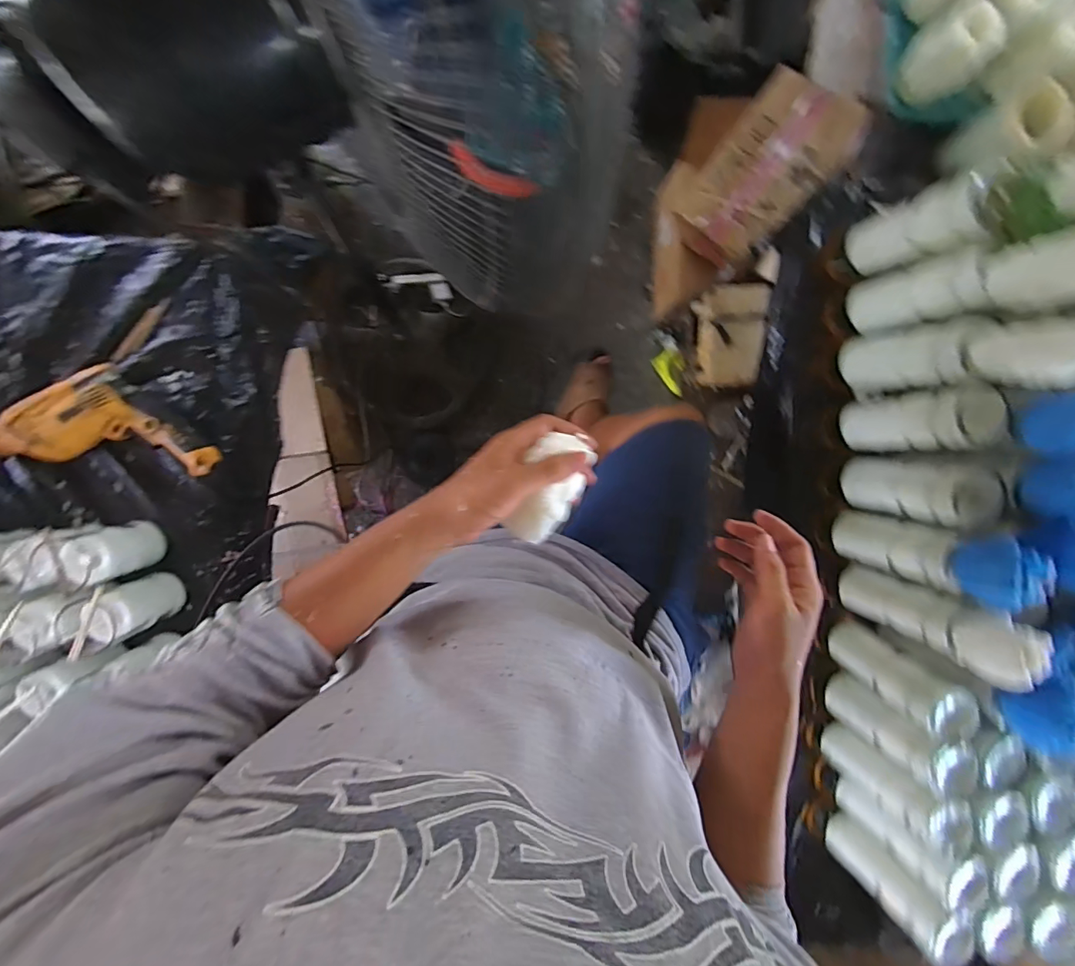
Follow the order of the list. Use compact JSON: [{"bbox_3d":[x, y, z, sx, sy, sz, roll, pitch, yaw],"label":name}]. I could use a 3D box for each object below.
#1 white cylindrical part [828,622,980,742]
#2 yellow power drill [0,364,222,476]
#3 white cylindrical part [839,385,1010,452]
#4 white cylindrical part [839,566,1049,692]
[{"bbox_3d":[0.489,0.262,0.642,0.079,0.183,0.067,31,92,-6],"label":"white cylindrical part"},{"bbox_3d":[-0.632,-0.077,0.628,0.367,0.053,0.166,-1,95,-4],"label":"yellow power drill"},{"bbox_3d":[0.472,-0.074,0.593,0.067,0.168,0.077,-4,95,-4],"label":"white cylindrical part"},{"bbox_3d":[0.491,0.171,0.592,0.082,0.219,0.075,21,93,-6],"label":"white cylindrical part"}]

